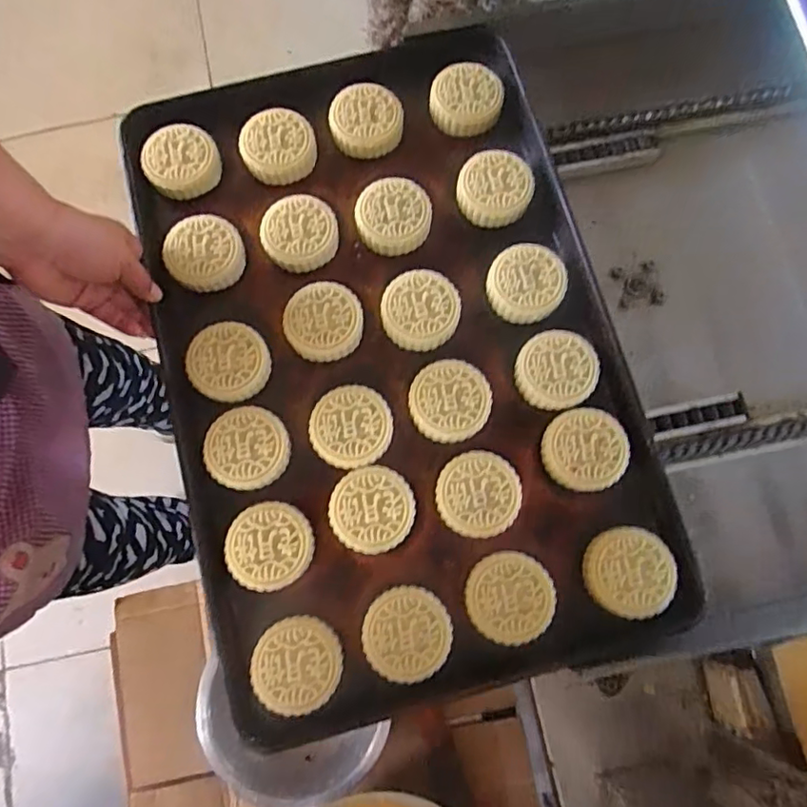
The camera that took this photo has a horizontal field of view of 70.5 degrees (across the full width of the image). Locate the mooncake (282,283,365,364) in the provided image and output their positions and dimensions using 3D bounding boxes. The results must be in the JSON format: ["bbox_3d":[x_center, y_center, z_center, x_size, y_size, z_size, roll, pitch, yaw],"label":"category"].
[{"bbox_3d":[-0.074,-0.075,0.527,0.070,0.023,0.067,3,82,3],"label":"mooncake"}]

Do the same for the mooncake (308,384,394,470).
[{"bbox_3d":[-0.046,0.021,0.507,0.070,0.024,0.071,10,82,4],"label":"mooncake"}]

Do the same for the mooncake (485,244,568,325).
[{"bbox_3d":[0.115,-0.112,0.535,0.069,0.026,0.070,0,82,3],"label":"mooncake"}]

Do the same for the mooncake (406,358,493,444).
[{"bbox_3d":[0.041,-0.001,0.512,0.069,0.027,0.070,0,82,3],"label":"mooncake"}]

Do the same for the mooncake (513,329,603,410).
[{"bbox_3d":[0.139,-0.030,0.521,0.072,0.026,0.067,0,82,3],"label":"mooncake"}]

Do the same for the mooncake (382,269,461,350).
[{"bbox_3d":[0.016,-0.086,0.528,0.069,0.027,0.071,0,82,3],"label":"mooncake"}]

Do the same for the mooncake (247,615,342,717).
[{"bbox_3d":[-0.086,0.211,0.462,0.068,0.019,0.070,0,82,3],"label":"mooncake"}]

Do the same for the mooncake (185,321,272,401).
[{"bbox_3d":[-0.157,-0.037,0.517,0.071,0.021,0.070,0,82,3],"label":"mooncake"}]

